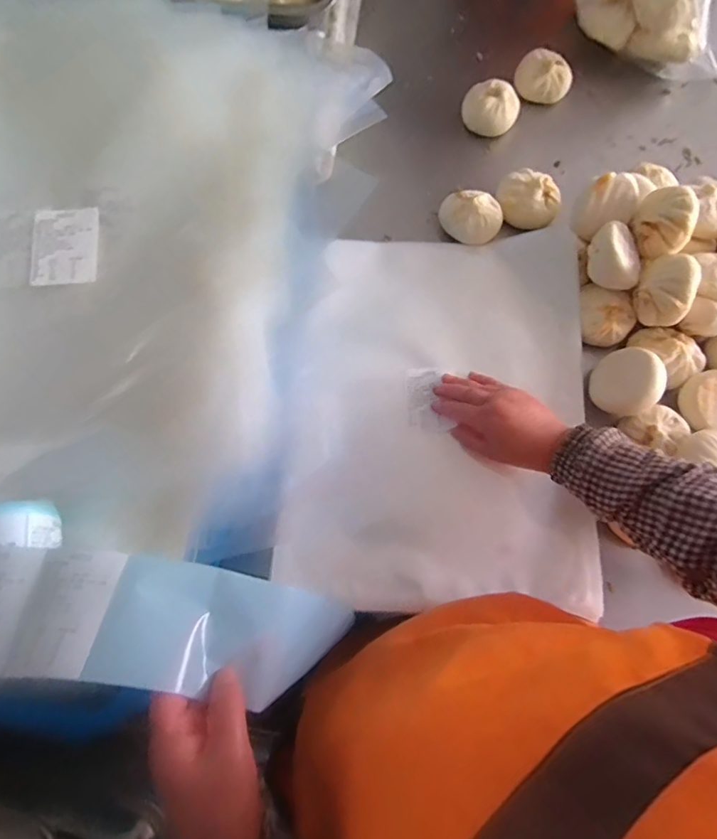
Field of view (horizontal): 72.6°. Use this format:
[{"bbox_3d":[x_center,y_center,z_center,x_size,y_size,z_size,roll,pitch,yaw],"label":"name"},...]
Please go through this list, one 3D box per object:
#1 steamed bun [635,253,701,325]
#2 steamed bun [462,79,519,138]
[{"bbox_3d":[0.342,-0.143,0.541,0.051,0.061,0.065,-42,78,-10],"label":"steamed bun"},{"bbox_3d":[0.183,-0.433,0.678,0.077,0.037,0.059,15,75,5],"label":"steamed bun"}]

